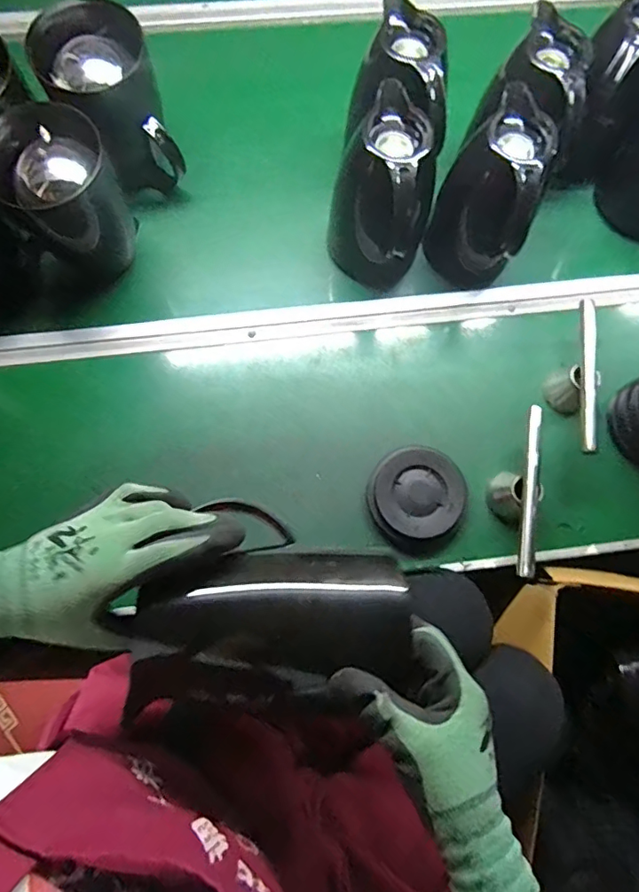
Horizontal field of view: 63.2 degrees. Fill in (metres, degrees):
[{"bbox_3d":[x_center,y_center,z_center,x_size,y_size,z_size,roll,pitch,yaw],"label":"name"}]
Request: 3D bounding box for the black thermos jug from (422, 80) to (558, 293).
[{"bbox_3d":[0.211,-0.297,0.658,0.123,0.204,0.136,36,78,7],"label":"black thermos jug"}]

